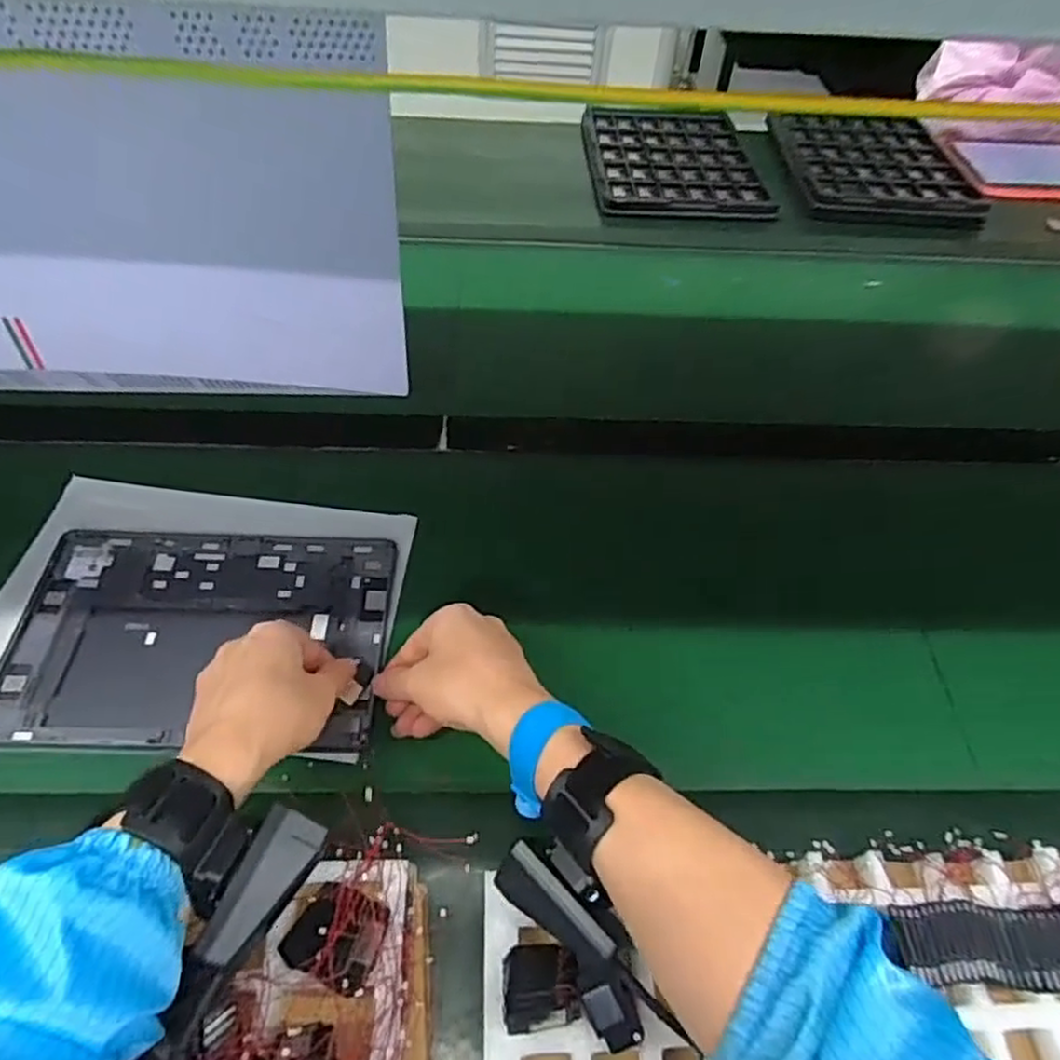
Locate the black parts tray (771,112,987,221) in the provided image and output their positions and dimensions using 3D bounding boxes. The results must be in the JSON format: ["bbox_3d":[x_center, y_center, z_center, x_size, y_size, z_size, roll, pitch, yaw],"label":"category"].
[{"bbox_3d":[0.480,-0.513,0.971,0.245,0.027,0.331,6,51,-1],"label":"black parts tray"}]

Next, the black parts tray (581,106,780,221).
[{"bbox_3d":[0.194,-0.521,0.976,0.229,0.028,0.326,2,51,-4],"label":"black parts tray"}]

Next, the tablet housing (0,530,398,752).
[{"bbox_3d":[-0.232,0.071,0.499,0.251,0.013,0.169,2,55,-2],"label":"tablet housing"}]

